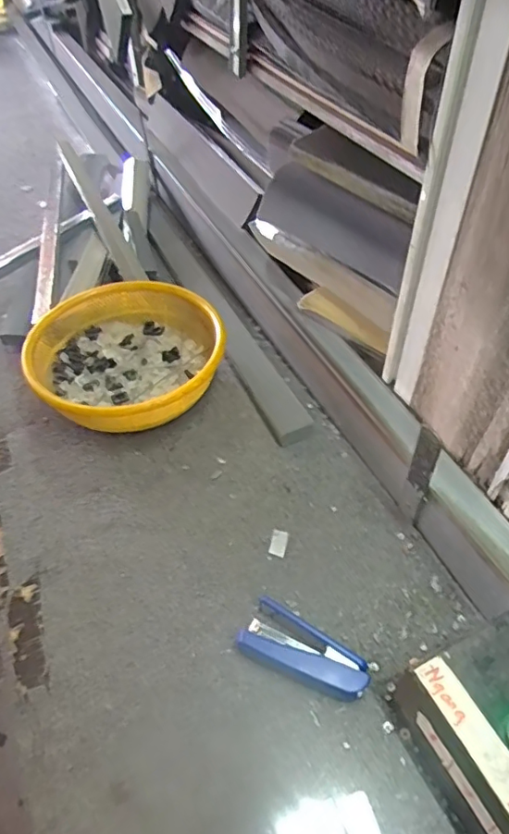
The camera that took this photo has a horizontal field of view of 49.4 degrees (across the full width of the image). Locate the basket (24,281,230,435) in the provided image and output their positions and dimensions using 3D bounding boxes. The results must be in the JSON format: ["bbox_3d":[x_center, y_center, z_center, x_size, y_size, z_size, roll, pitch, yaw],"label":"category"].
[{"bbox_3d":[-0.150,-0.072,0.679,0.219,0.093,0.223,0,48,0],"label":"basket"}]

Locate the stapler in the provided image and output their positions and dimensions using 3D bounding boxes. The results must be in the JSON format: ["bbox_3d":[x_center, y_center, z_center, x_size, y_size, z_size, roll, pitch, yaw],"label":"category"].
[{"bbox_3d":[0.044,0.201,0.476,0.110,0.029,0.055,24,52,20],"label":"stapler"}]

